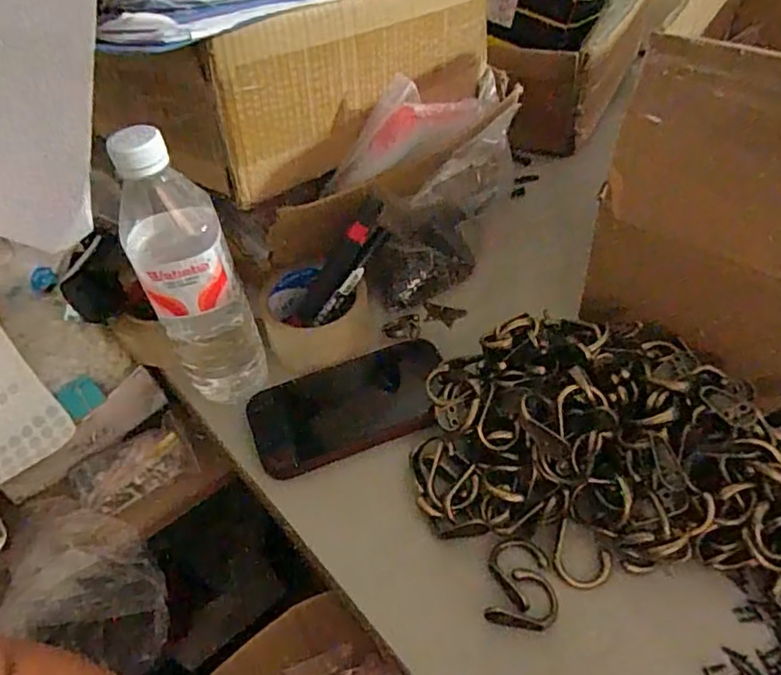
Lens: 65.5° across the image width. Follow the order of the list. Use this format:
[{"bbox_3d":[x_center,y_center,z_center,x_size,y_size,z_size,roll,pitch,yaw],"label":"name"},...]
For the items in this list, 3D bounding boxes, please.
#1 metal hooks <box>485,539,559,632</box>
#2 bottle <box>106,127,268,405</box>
[{"bbox_3d":[0.083,0.153,0.379,0.042,0.008,0.056,5,48,10],"label":"metal hooks"},{"bbox_3d":[-0.144,-0.045,0.435,0.061,0.208,0.073,-23,49,-14],"label":"bottle"}]

